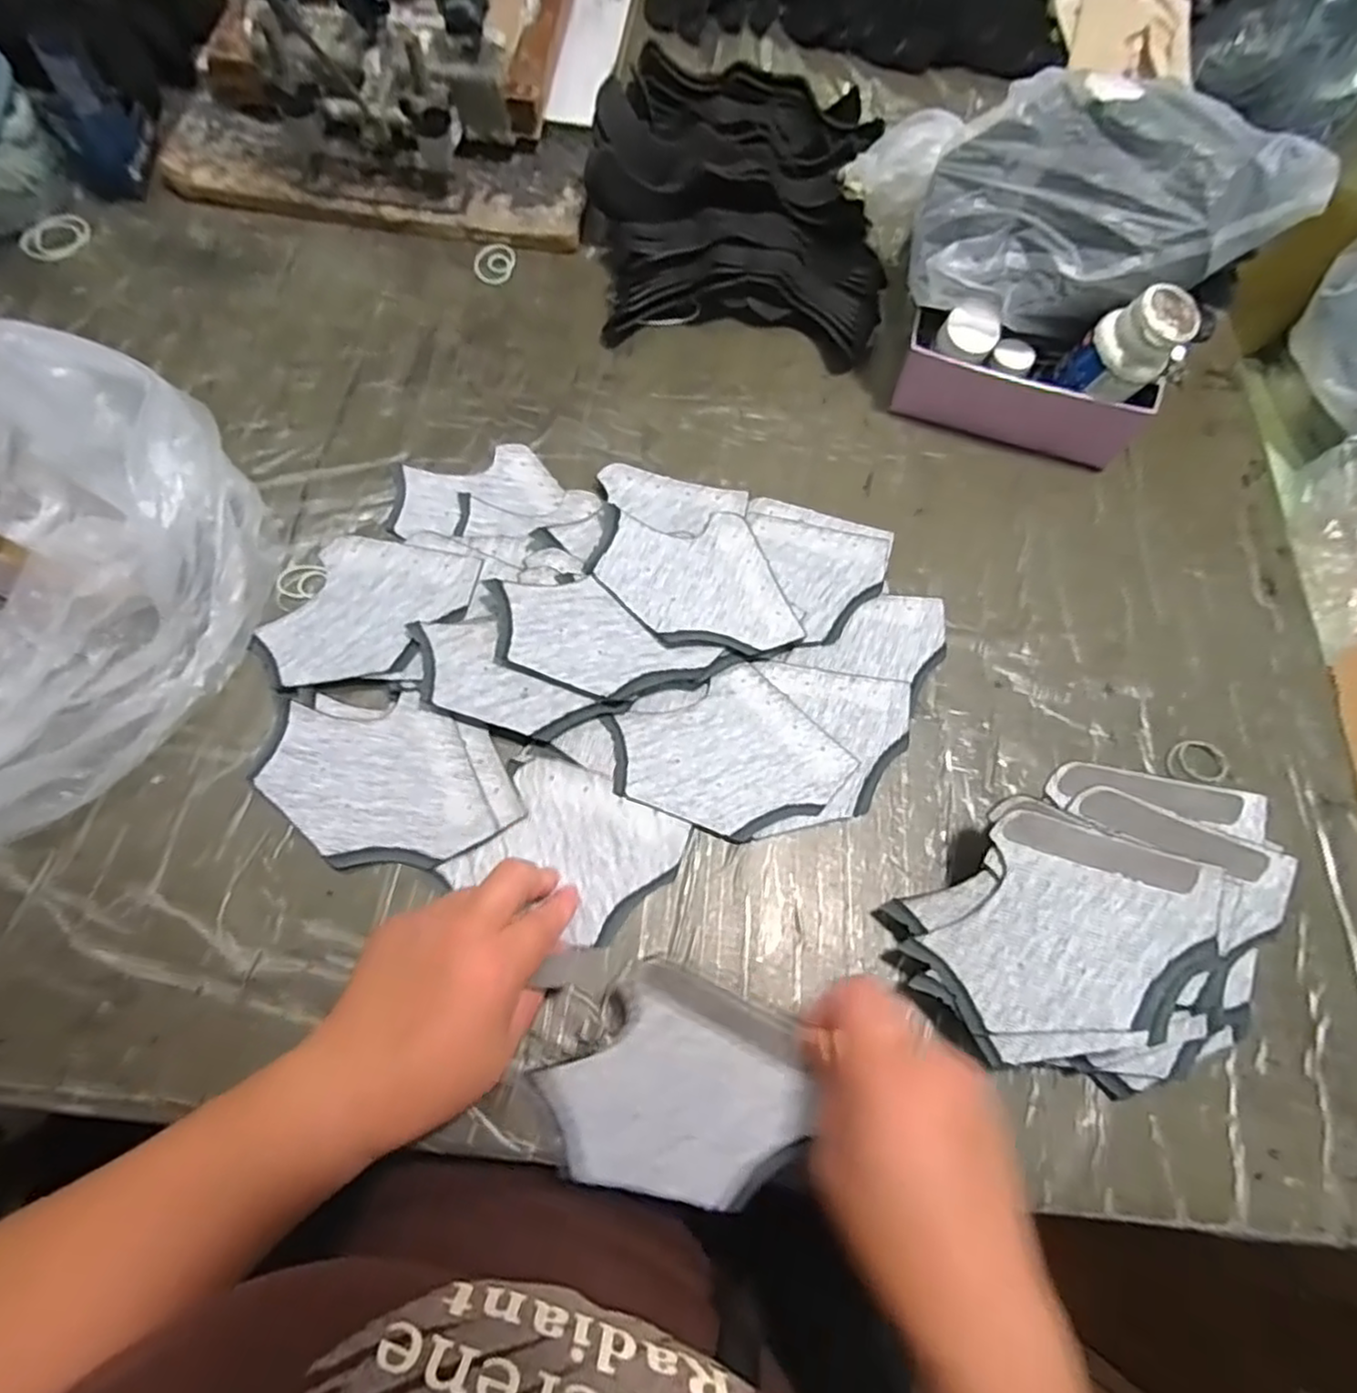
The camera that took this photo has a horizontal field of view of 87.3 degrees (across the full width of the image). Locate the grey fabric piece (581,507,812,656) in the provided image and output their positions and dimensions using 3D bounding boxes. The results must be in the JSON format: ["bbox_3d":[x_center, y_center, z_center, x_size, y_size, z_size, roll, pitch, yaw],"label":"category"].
[{"bbox_3d":[0.010,-0.076,0.460,0.127,0.006,0.101,2,62,-8],"label":"grey fabric piece"}]

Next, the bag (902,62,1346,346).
[{"bbox_3d":[0.268,-0.303,0.448,0.216,0.090,0.114,16,68,3],"label":"bag"}]

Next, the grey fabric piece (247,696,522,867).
[{"bbox_3d":[-0.166,0.046,0.411,0.141,0.013,0.097,0,69,-4],"label":"grey fabric piece"}]

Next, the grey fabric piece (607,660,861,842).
[{"bbox_3d":[0.030,0.033,0.427,0.129,0.011,0.096,-17,71,-10],"label":"grey fabric piece"}]

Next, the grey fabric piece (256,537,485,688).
[{"bbox_3d":[-0.195,-0.052,0.448,0.103,0.005,0.114,21,69,5],"label":"grey fabric piece"}]

